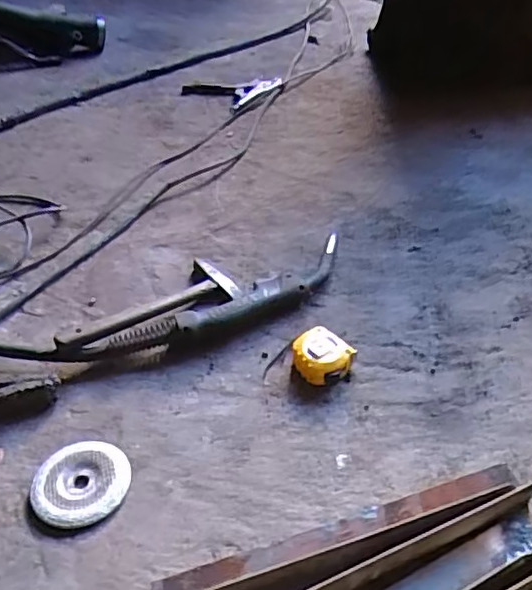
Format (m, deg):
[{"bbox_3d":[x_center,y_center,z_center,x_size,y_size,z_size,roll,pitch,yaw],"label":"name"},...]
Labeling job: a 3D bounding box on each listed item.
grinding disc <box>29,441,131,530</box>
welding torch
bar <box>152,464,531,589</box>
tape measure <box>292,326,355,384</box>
[{"bbox_3d":[-0.178,0.181,0.572,0.089,0.014,0.088,1,41,-1],"label":"grinding disc"},{"bbox_3d":[0.011,-0.005,0.765,0.267,0.030,0.060,-28,50,-30],"label":"welding torch"},{"bbox_3d":[0.078,0.213,0.518,0.352,0.042,0.060,-12,43,-15],"label":"bar"},{"bbox_3d":[0.065,0.073,0.683,0.062,0.033,0.063,-29,50,-31],"label":"tape measure"}]

